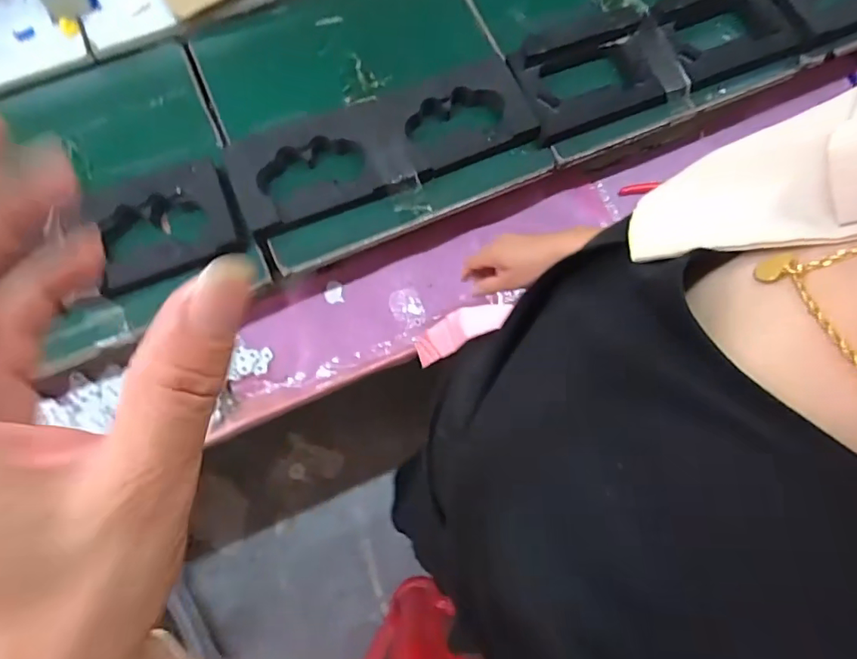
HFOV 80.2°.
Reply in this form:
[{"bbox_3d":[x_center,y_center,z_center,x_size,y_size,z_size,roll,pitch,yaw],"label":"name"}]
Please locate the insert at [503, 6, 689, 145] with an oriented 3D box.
[{"bbox_3d":[0.234,-0.354,0.685,0.219,0.055,0.136,-21,74,-5],"label":"insert"}]

